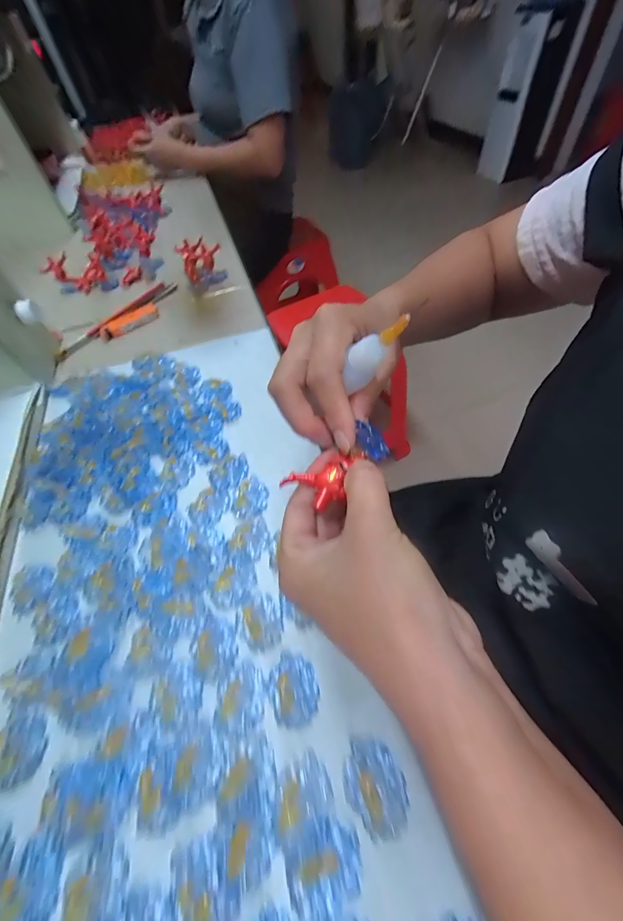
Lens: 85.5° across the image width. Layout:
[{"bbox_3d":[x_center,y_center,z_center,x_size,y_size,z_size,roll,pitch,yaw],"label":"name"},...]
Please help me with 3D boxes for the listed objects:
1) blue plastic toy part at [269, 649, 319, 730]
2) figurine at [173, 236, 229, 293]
[{"bbox_3d":[-0.011,0.142,0.211,0.030,0.005,0.038,-18,55,-8],"label":"blue plastic toy part"},{"bbox_3d":[-0.169,-0.305,0.521,0.065,0.048,0.077,-23,56,-12],"label":"figurine"}]

